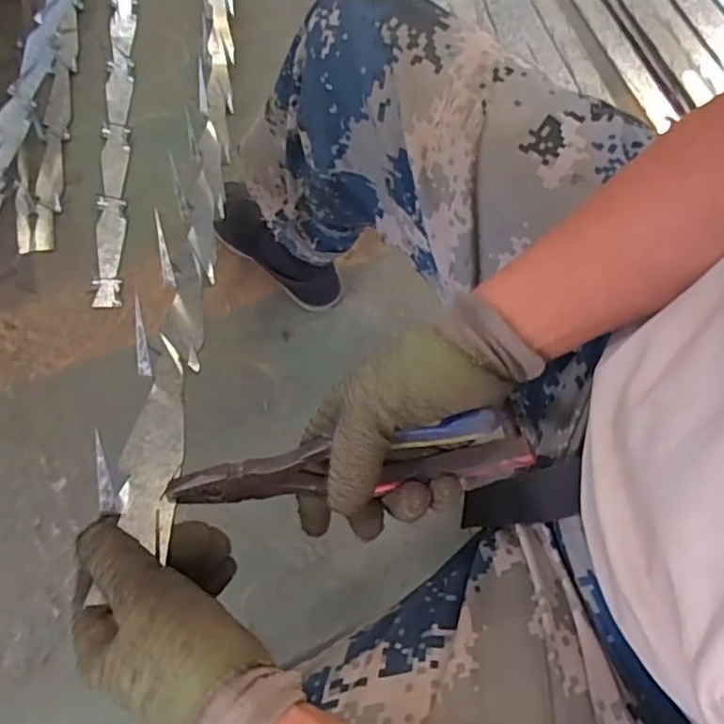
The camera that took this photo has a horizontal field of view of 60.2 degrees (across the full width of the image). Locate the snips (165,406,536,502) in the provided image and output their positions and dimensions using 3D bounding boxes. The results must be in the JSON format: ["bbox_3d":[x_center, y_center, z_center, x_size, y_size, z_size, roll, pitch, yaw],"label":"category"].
[{"bbox_3d":[-0.012,0.063,0.382,0.221,0.045,0.034,-8,73,6],"label":"snips"}]

